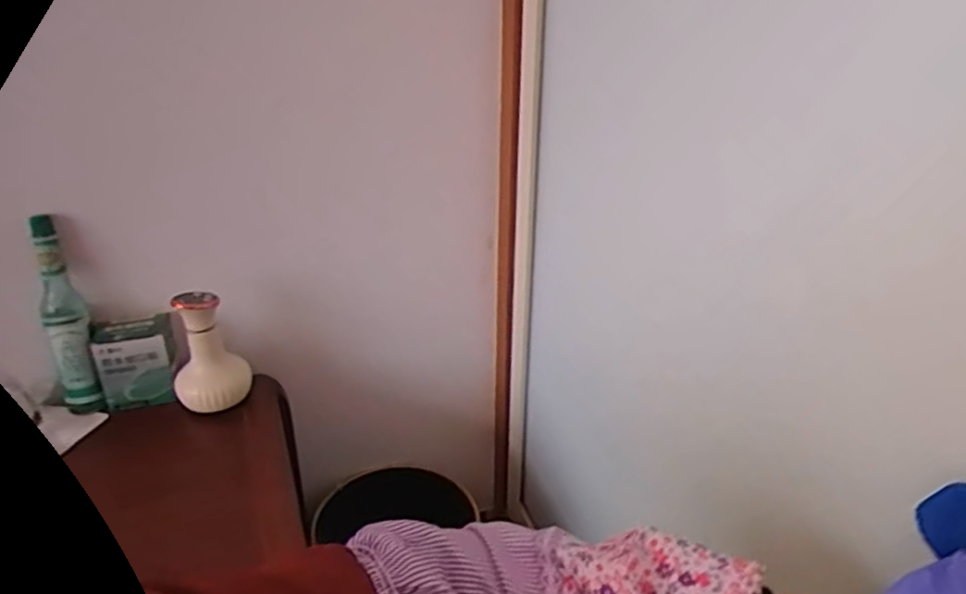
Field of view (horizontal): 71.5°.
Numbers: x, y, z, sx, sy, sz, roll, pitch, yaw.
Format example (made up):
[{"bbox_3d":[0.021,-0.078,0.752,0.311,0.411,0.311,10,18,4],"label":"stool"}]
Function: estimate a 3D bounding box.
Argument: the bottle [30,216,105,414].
[{"bbox_3d":[-0.459,0.025,0.738,0.049,0.216,0.053,-19,34,-31],"label":"bottle"}]

